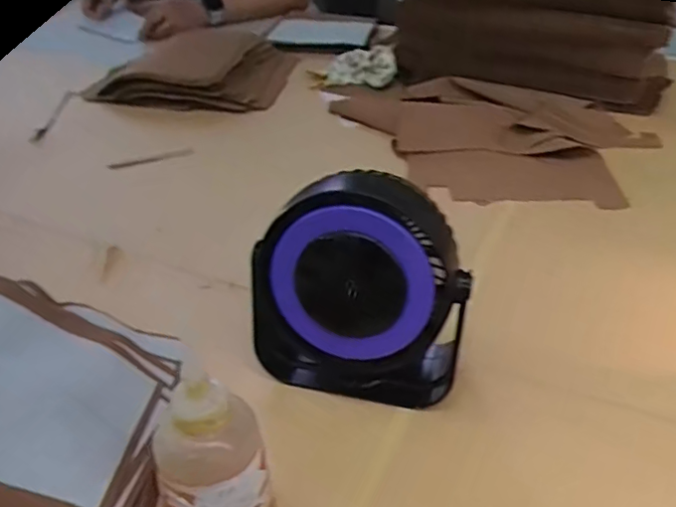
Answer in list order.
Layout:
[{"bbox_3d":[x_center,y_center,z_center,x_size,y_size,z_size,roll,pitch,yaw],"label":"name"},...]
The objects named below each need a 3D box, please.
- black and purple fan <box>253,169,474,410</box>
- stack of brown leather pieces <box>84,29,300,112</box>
[{"bbox_3d":[0.016,0.026,0.448,0.152,0.146,0.081,8,37,12],"label":"black and purple fan"},{"bbox_3d":[-0.223,-0.301,0.981,0.274,0.033,0.286,6,37,9],"label":"stack of brown leather pieces"}]

